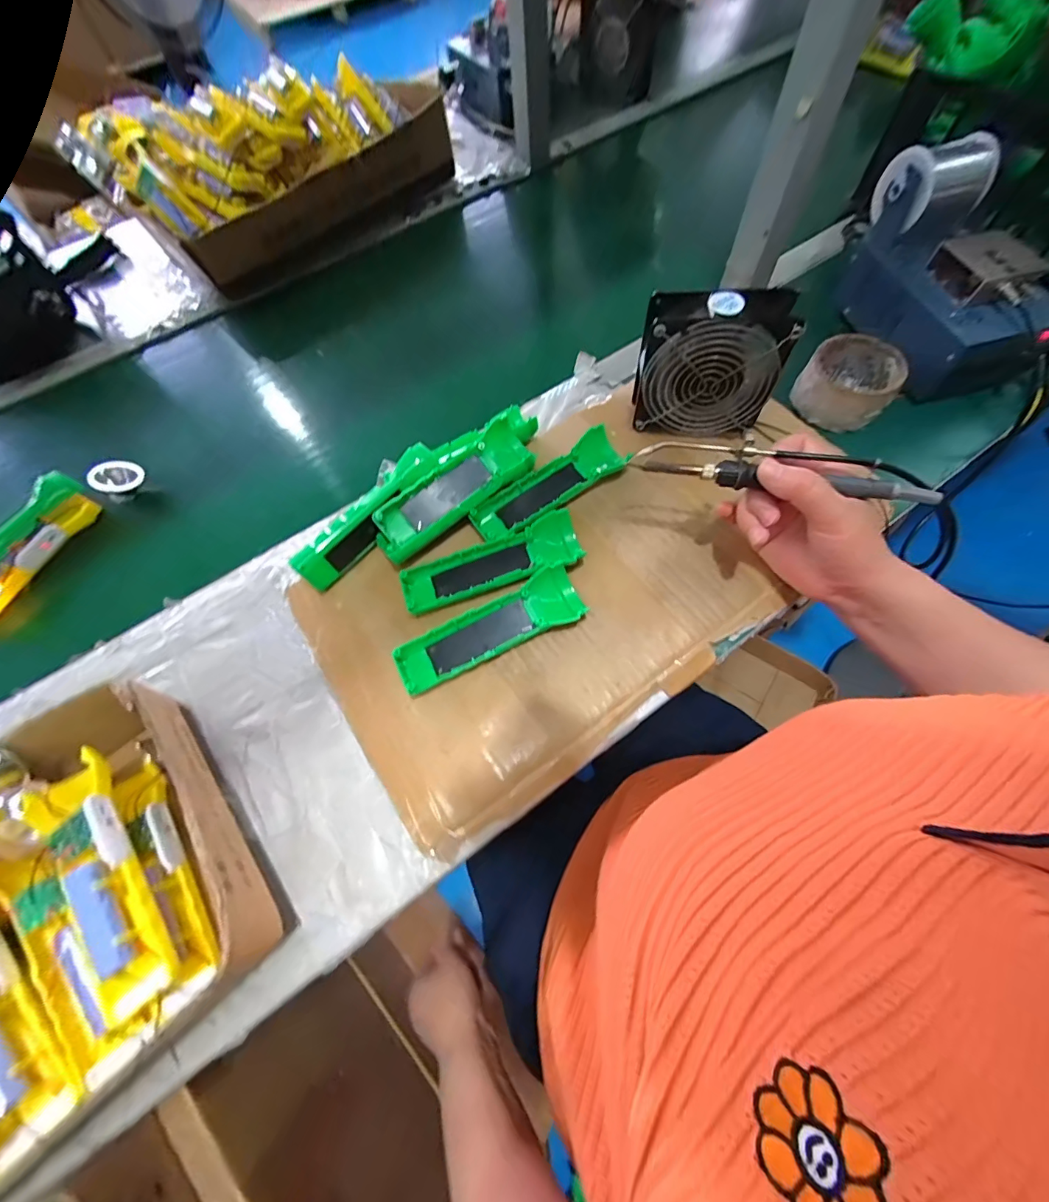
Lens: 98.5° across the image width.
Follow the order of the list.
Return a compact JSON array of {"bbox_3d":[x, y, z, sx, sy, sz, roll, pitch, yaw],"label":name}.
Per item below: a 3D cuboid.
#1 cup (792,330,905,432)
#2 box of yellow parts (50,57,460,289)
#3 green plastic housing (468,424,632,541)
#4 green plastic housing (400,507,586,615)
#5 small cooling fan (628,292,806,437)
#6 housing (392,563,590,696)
[{"bbox_3d":[0.326,-0.223,0.460,0.085,0.049,0.082,21,68,13],"label":"cup"},{"bbox_3d":[-0.313,-0.630,0.650,0.187,0.145,0.443,41,75,19],"label":"box of yellow parts"},{"bbox_3d":[0.027,-0.109,0.441,0.162,0.028,0.048,-36,68,-12],"label":"green plastic housing"},{"bbox_3d":[-0.027,-0.031,0.408,0.163,0.029,0.049,-21,66,-6],"label":"green plastic housing"},{"bbox_3d":[0.167,-0.213,0.423,0.116,0.131,0.047,6,66,6],"label":"small cooling fan"},{"bbox_3d":[-0.027,0.027,0.381,0.161,0.026,0.048,-27,66,-9],"label":"housing"}]

